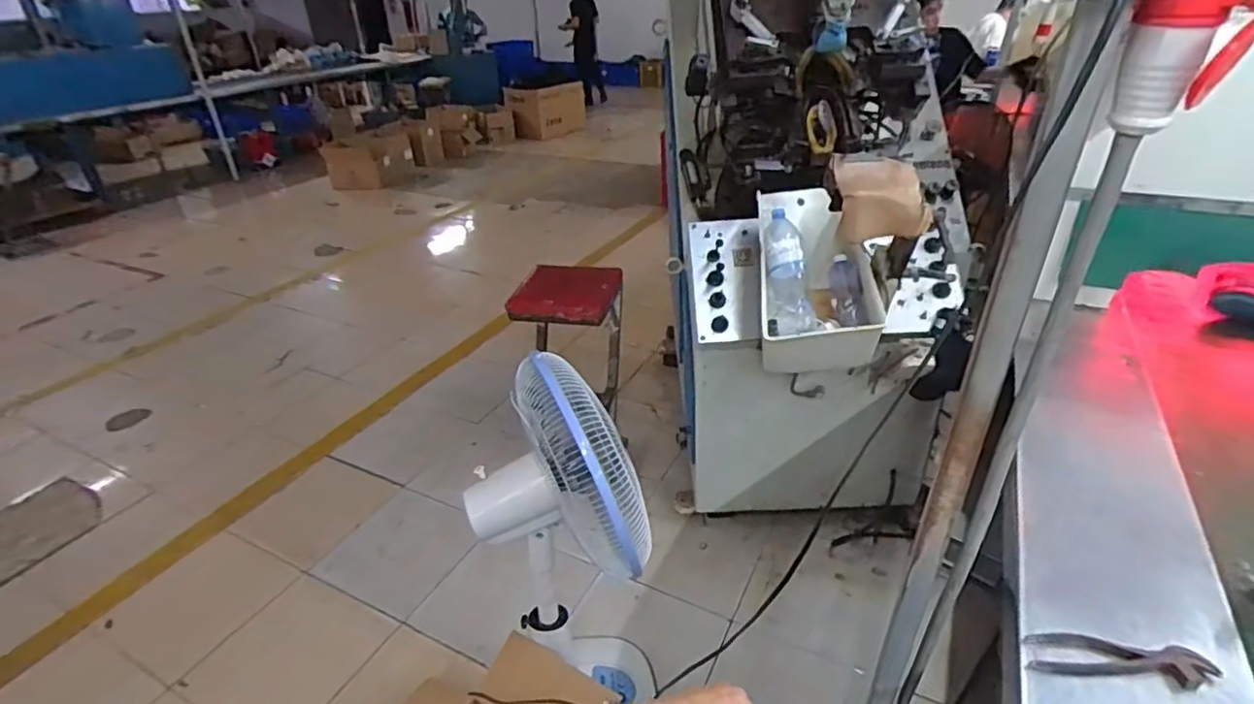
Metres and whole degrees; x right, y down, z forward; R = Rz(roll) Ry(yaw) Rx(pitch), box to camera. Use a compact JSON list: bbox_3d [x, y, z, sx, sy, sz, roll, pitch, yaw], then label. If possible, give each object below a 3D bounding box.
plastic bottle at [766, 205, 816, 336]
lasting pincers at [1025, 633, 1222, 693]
[{"bbox_3d":[0.371,-0.192,1.453,0.097,0.302,0.073,-7,-4,-5],"label":"plastic bottle"},{"bbox_3d":[0.576,0.360,0.725,0.201,0.013,0.054,3,31,10],"label":"lasting pincers"}]

